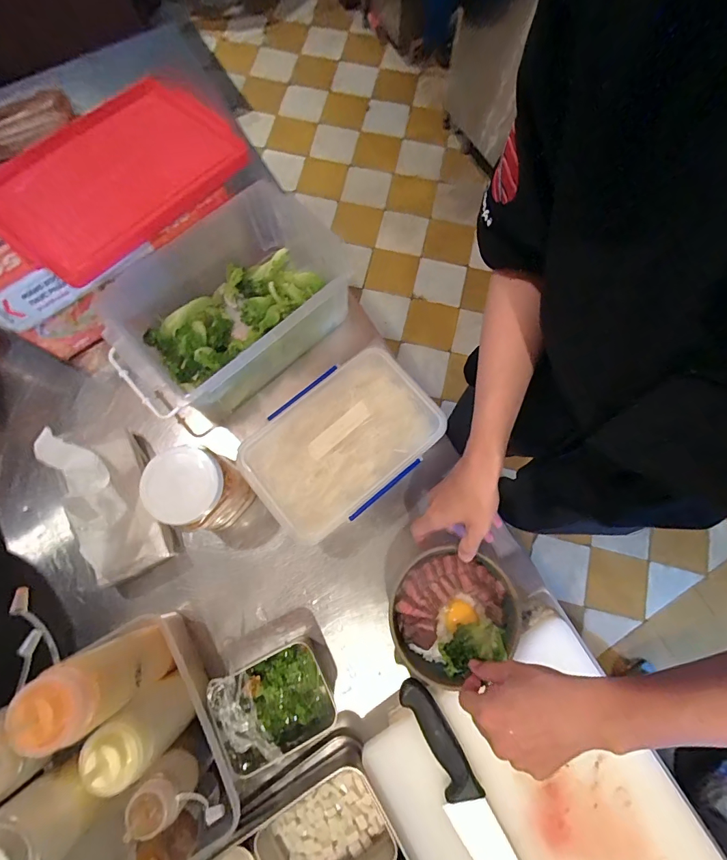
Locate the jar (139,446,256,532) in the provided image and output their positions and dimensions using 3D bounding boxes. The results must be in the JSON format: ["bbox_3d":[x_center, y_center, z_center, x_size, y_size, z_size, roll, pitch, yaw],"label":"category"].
[{"bbox_3d":[-0.202,0.074,0.493,0.084,0.132,0.087,0,76,0],"label":"jar"}]

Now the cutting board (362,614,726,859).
[{"bbox_3d":[0.228,0.474,0.442,0.297,0.022,0.399,-30,78,-7],"label":"cutting board"}]

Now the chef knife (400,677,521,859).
[{"bbox_3d":[0.131,0.445,0.433,0.045,0.020,0.333,-29,78,-7],"label":"chef knife"}]

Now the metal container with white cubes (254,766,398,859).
[{"bbox_3d":[-0.045,0.468,0.447,0.147,0.049,0.097,-31,78,-8],"label":"metal container with white cubes"}]

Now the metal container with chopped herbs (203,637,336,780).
[{"bbox_3d":[-0.107,0.333,0.486,0.136,0.062,0.112,-27,78,-7],"label":"metal container with chopped herbs"}]

